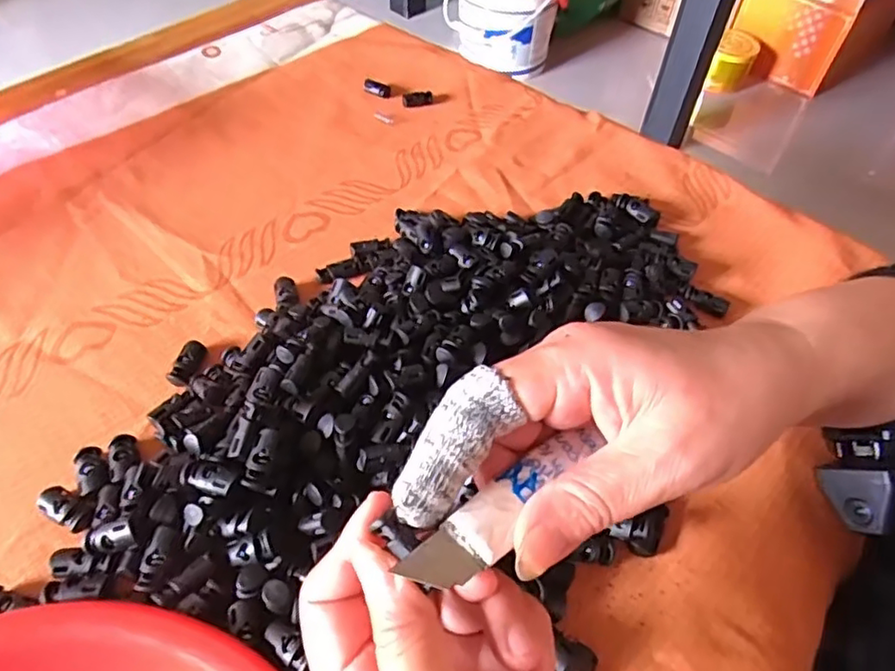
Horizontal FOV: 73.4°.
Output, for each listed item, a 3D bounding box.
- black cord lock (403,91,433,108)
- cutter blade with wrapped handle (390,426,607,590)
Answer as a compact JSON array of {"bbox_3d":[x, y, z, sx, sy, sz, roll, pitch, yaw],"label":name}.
[{"bbox_3d":[-0.027,-0.208,0.530,0.027,0.009,0.011,-7,52,-7],"label":"black cord lock"},{"bbox_3d":[0.021,0.052,0.194,0.019,0.004,0.082,38,49,25],"label":"cutter blade with wrapped handle"}]

